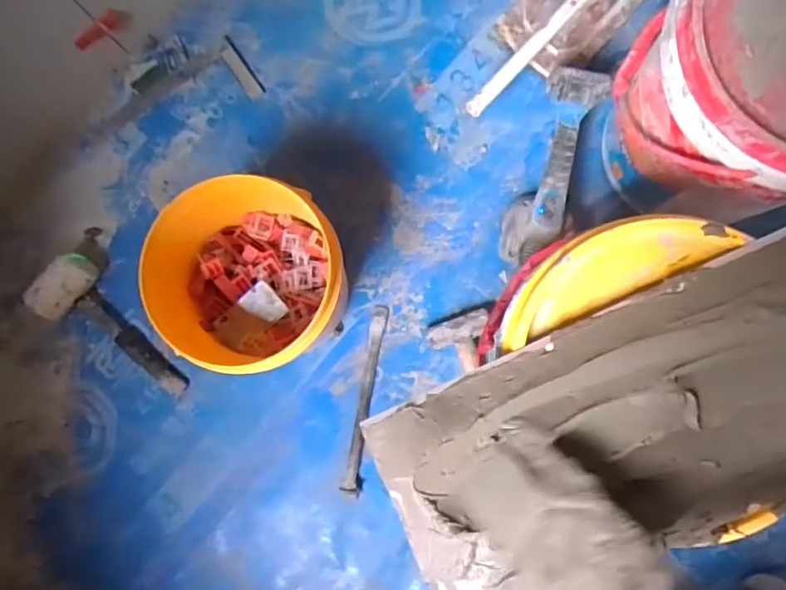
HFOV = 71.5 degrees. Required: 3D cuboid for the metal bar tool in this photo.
[{"bbox_3d":[-0.043,0.165,0.880,0.027,0.027,0.298,9,84,6],"label":"metal bar tool"}]

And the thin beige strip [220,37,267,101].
[{"bbox_3d":[-0.265,-0.394,0.951,0.032,0.007,0.122,-35,81,1],"label":"thin beige strip"}]

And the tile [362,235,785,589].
[{"bbox_3d":[0.278,0.100,0.497,0.579,0.031,0.210,-24,82,2],"label":"tile"}]

